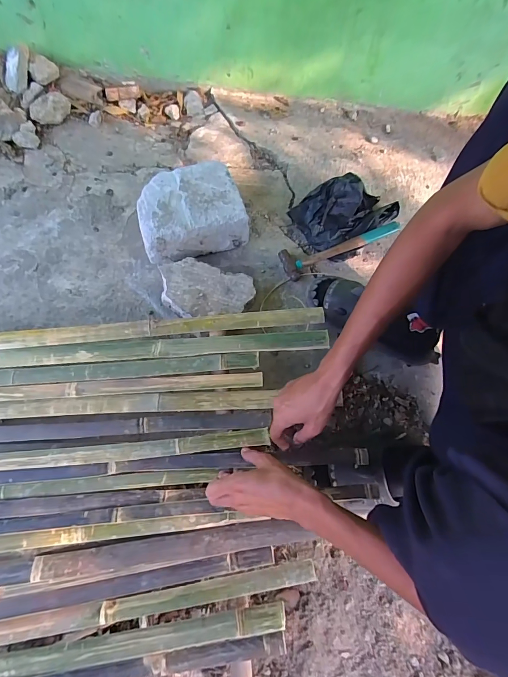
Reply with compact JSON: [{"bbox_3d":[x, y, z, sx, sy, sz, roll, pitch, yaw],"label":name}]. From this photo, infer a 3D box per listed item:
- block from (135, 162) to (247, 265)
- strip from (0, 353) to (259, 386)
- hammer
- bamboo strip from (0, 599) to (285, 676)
[{"bbox_3d":[-0.148,-0.284,0.788,0.225,0.105,0.188,-18,71,-11],"label":"block"},{"bbox_3d":[-0.427,0.066,0.632,0.856,0.007,0.036,-4,73,1],"label":"strip"},{"bbox_3d":[0.196,-0.223,0.813,0.281,0.053,0.077,-24,71,-11],"label":"hammer"},{"bbox_3d":[-0.382,0.464,0.484,0.850,0.013,0.033,-8,50,-3],"label":"bamboo strip"}]

